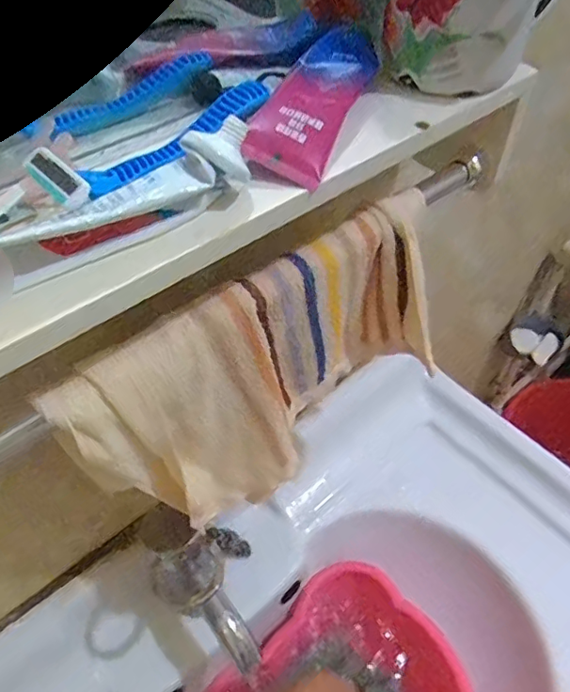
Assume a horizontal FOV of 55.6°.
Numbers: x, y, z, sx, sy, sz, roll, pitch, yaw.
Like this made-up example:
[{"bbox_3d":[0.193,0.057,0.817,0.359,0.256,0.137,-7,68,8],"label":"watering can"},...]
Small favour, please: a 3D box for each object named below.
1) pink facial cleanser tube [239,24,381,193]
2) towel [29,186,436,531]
[{"bbox_3d":[0.019,-0.145,0.316,0.044,0.025,0.132,16,53,15],"label":"pink facial cleanser tube"},{"bbox_3d":[-0.001,0.023,0.386,0.283,0.175,0.054,-31,56,-21],"label":"towel"}]

